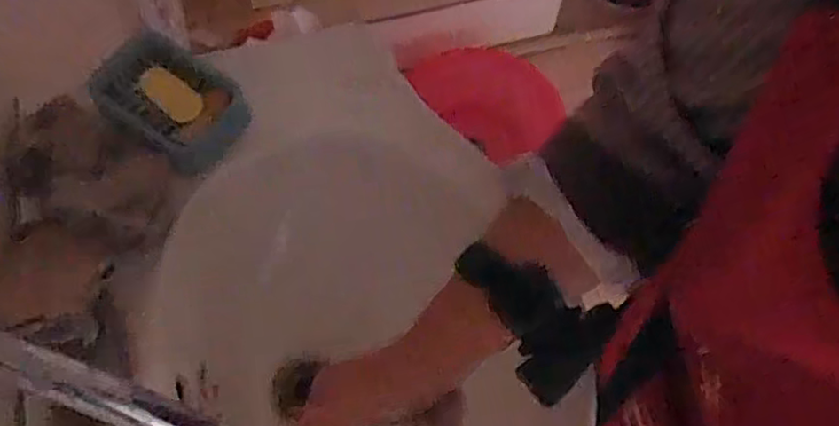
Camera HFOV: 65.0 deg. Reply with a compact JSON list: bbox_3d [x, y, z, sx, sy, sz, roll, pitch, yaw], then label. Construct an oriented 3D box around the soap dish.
[{"bbox_3d":[-0.213,-0.098,0.566,0.128,0.031,0.088,34,68,15],"label":"soap dish"}]

